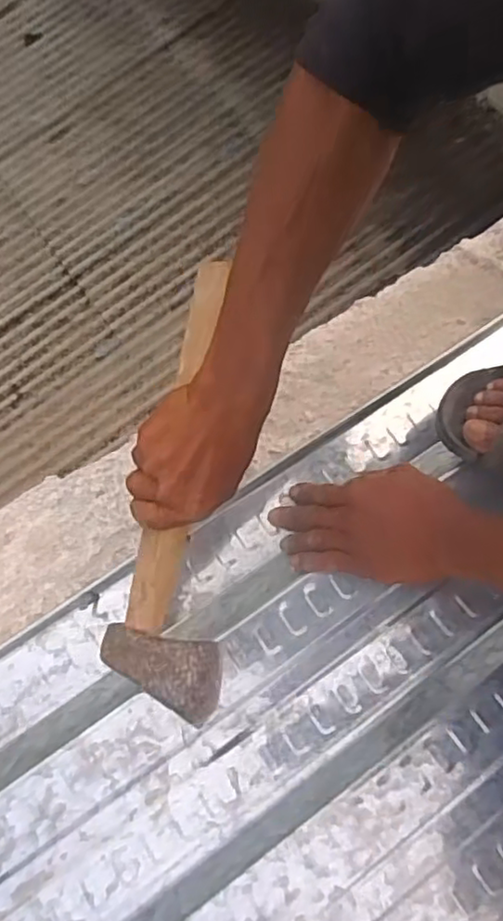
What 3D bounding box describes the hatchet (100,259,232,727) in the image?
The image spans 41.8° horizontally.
[{"bbox_3d":[-0.054,0.031,0.510,0.111,0.032,0.310,-1,80,33],"label":"hatchet"}]

